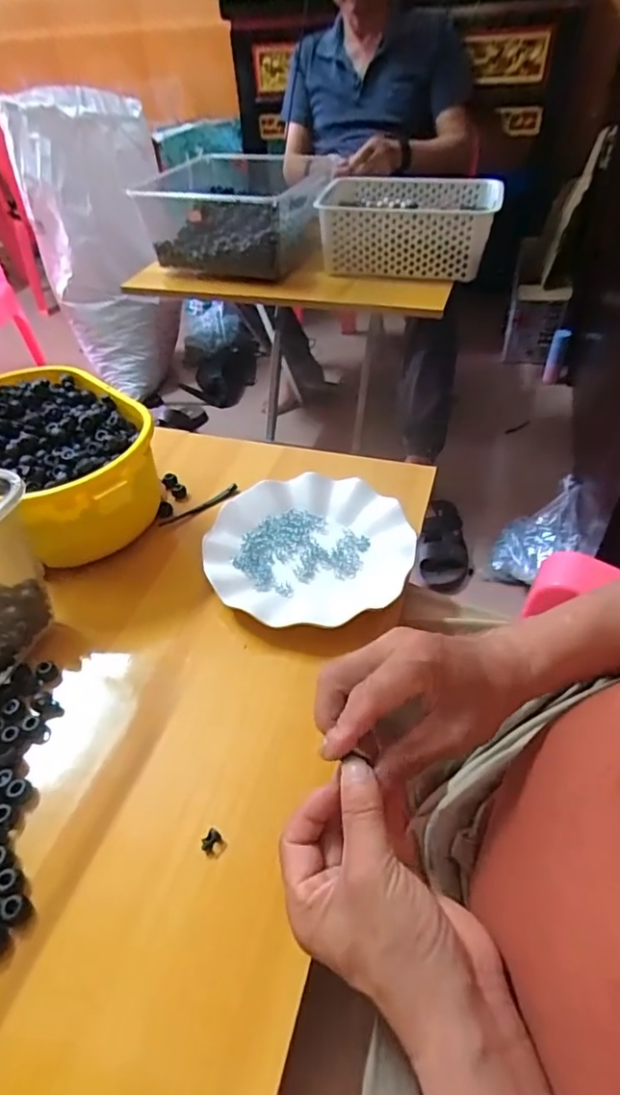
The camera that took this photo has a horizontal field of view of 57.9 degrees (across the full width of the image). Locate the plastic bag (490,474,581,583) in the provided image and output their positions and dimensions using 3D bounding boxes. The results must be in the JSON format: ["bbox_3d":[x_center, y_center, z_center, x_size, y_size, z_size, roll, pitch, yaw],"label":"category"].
[{"bbox_3d":[0.430,-0.019,1.083,0.130,0.188,0.155,10,46,14],"label":"plastic bag"}]

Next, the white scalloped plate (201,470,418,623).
[{"bbox_3d":[0.000,0.000,0.505,0.178,0.025,0.177,-2,44,2],"label":"white scalloped plate"}]

